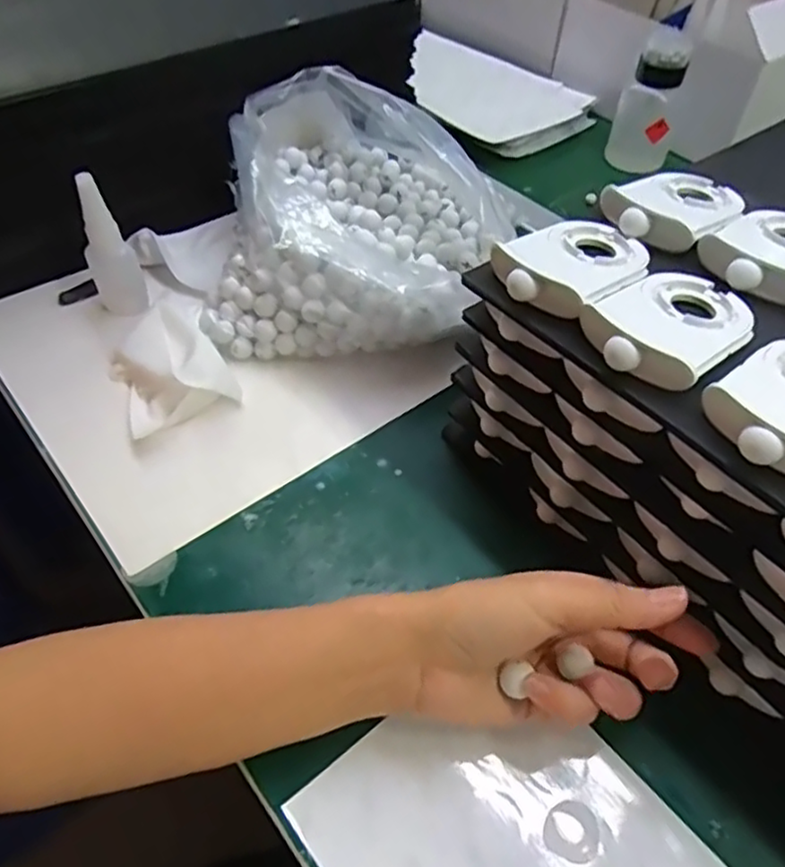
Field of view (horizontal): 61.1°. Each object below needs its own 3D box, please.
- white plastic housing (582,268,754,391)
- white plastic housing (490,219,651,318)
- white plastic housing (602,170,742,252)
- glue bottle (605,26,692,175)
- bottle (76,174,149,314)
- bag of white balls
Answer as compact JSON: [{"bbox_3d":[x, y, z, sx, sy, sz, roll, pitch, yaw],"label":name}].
[{"bbox_3d":[0.129,-0.053,0.305,0.090,0.015,0.059,-31,57,-26],"label":"white plastic housing"},{"bbox_3d":[0.092,-0.089,0.334,0.087,0.015,0.058,-35,59,-28],"label":"white plastic housing"},{"bbox_3d":[0.158,-0.130,0.370,0.060,0.017,0.085,36,57,25],"label":"white plastic housing"},{"bbox_3d":[0.258,-0.333,0.676,0.057,0.117,0.054,15,50,10],"label":"glue bottle"},{"bbox_3d":[-0.200,-0.132,0.463,0.033,0.107,0.030,-20,53,-19],"label":"bottle"},{"bbox_3d":[-0.032,-0.166,0.501,0.181,0.113,0.217,4,49,0],"label":"bag of white balls"}]

